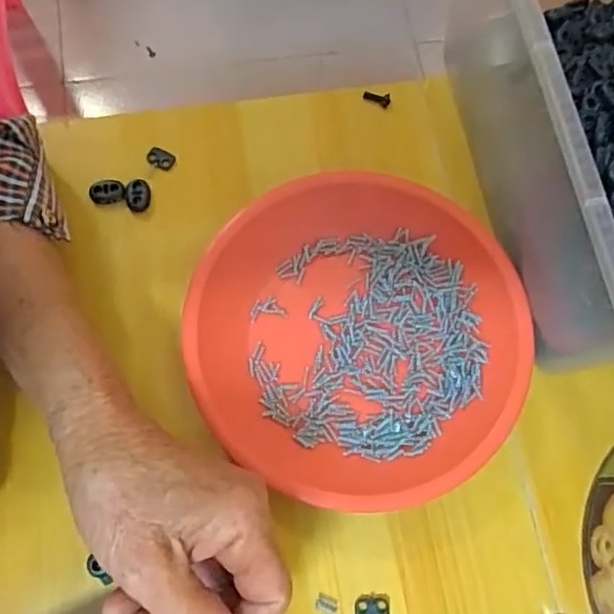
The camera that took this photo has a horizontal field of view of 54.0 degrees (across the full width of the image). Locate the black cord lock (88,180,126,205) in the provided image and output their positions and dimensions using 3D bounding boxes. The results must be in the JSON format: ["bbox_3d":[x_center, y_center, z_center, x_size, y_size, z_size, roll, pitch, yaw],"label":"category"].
[{"bbox_3d":[-0.128,-0.073,0.387,0.023,0.006,0.015,-6,74,-4],"label":"black cord lock"}]

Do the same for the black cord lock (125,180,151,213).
[{"bbox_3d":[-0.109,-0.071,0.387,0.015,0.006,0.019,-9,74,-5],"label":"black cord lock"}]

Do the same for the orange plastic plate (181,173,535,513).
[{"bbox_3d":[0.033,0.013,0.348,0.194,0.035,0.183,1,73,-2],"label":"orange plastic plate"}]

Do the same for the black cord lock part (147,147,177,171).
[{"bbox_3d":[-0.096,-0.098,0.398,0.017,0.006,0.012,17,75,5],"label":"black cord lock part"}]

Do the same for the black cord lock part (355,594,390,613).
[{"bbox_3d":[0.035,0.161,0.321,0.019,0.004,0.013,-1,73,-3],"label":"black cord lock part"}]

